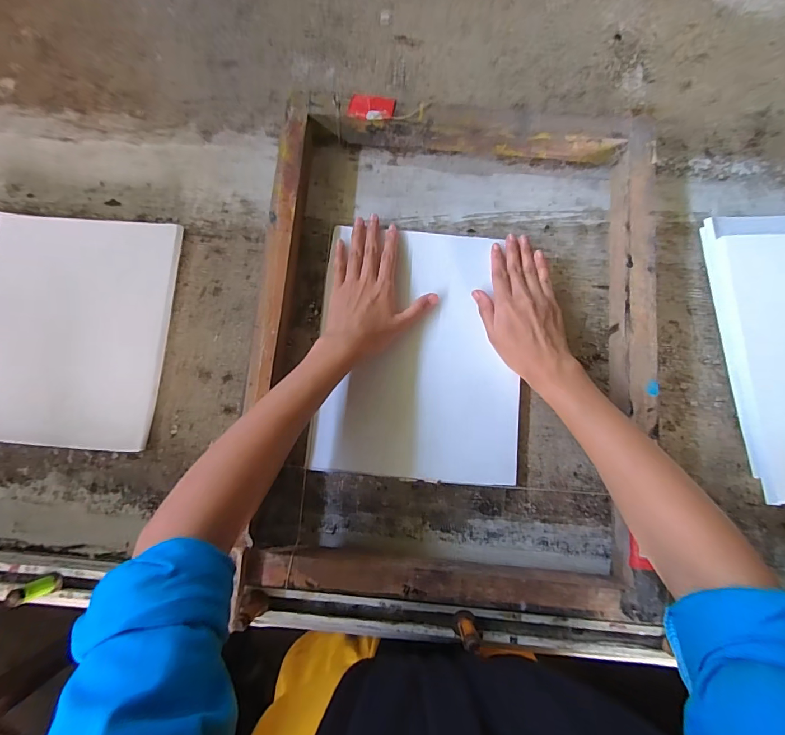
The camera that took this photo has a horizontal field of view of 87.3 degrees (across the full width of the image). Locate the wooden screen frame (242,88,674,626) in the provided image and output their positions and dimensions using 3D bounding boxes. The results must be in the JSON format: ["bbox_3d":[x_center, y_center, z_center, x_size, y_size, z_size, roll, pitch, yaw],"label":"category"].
[{"bbox_3d":[0.062,-0.029,0.427,0.394,0.057,0.500,5,80,1],"label":"wooden screen frame"}]

